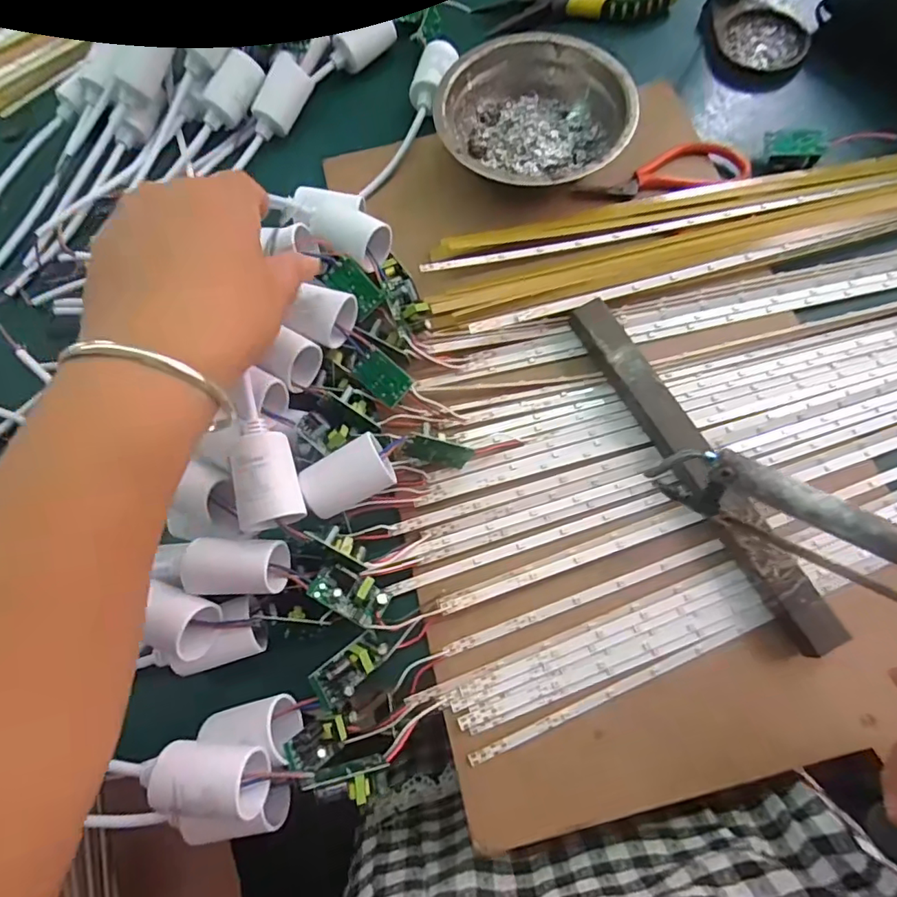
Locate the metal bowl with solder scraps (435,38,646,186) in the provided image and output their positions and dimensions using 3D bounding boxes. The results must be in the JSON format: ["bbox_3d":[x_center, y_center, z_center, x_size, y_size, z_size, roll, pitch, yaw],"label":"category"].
[{"bbox_3d":[0.058,-0.223,0.365,0.126,0.034,0.129,0,73,1],"label":"metal bowl with solder scraps"}]

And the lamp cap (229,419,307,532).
[{"bbox_3d":[-0.090,0.013,0.269,0.028,0.036,0.052,-17,71,-3],"label":"lamp cap"}]

